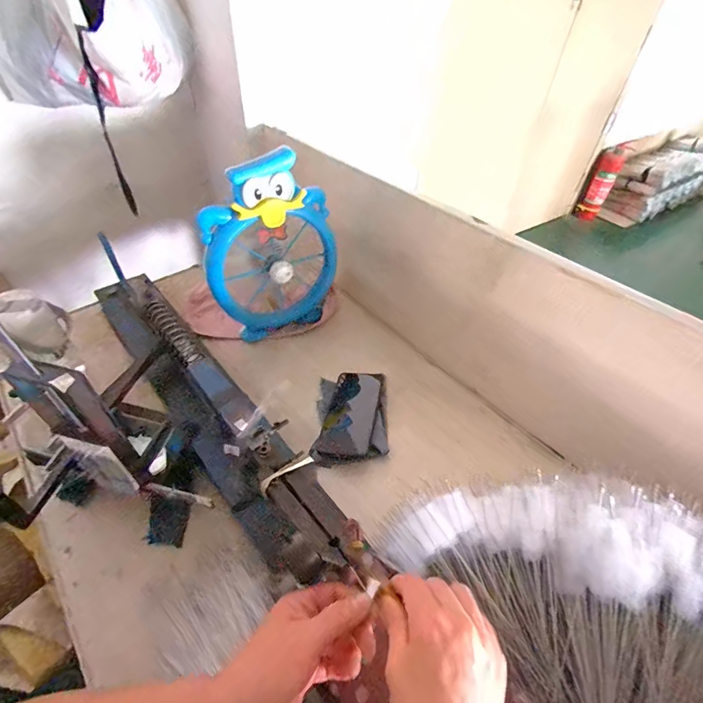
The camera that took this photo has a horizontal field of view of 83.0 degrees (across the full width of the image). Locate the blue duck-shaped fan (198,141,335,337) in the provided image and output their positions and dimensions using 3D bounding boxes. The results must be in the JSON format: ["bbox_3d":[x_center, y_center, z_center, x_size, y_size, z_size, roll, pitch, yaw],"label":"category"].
[{"bbox_3d":[-0.129,-0.163,0.675,0.221,0.292,0.093,-32,56,-29],"label":"blue duck-shaped fan"}]

